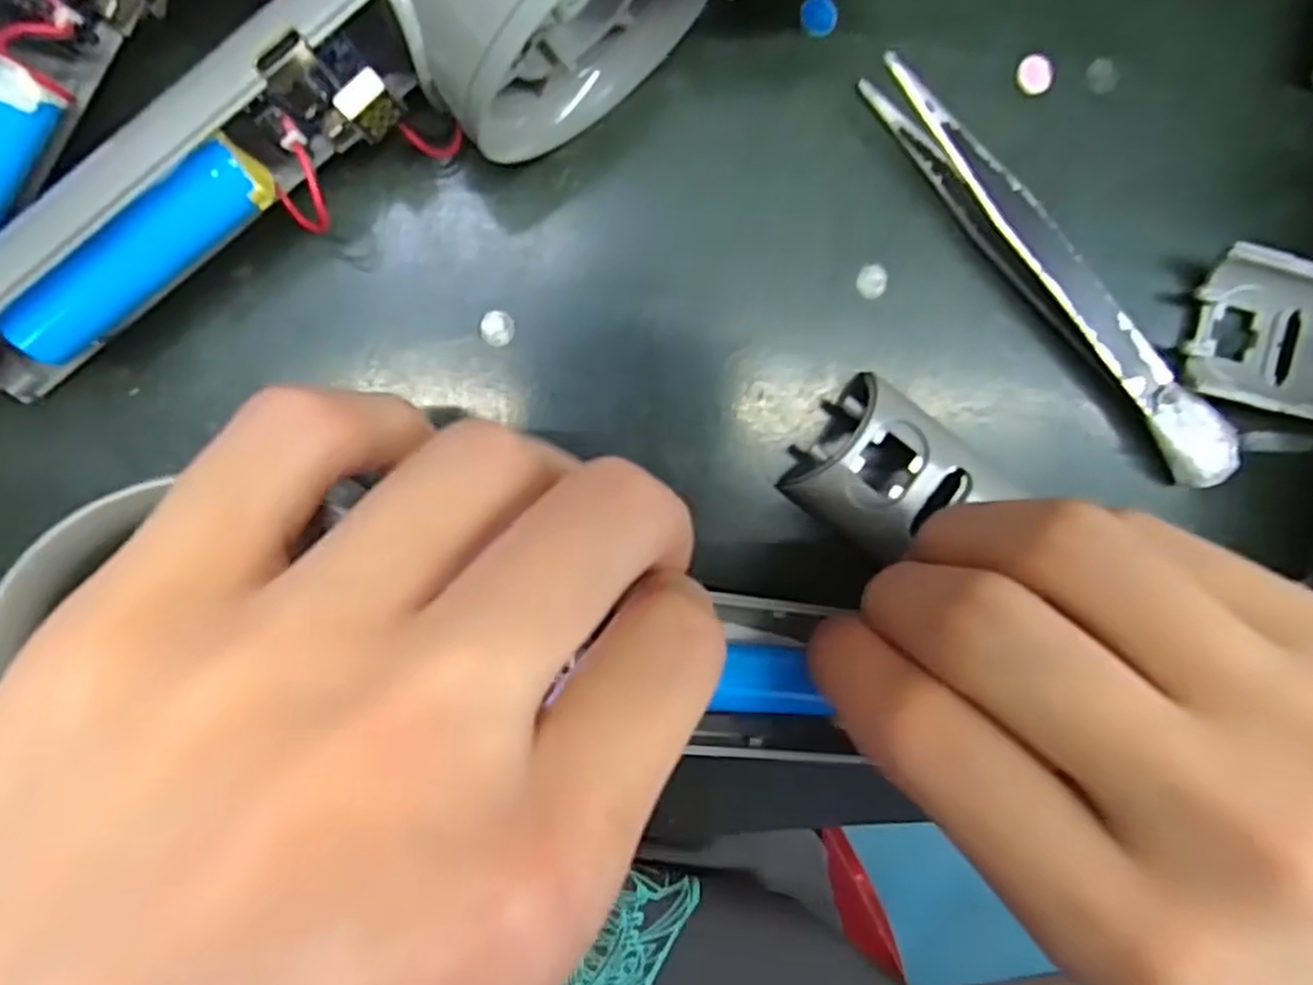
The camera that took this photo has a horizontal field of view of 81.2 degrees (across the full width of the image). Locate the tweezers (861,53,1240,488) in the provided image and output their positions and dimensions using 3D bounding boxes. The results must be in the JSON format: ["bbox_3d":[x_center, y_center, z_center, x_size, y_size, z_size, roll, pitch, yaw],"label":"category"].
[{"bbox_3d":[0.090,-0.047,0.175,0.120,0.015,0.014,43,89,-9],"label":"tweezers"}]

